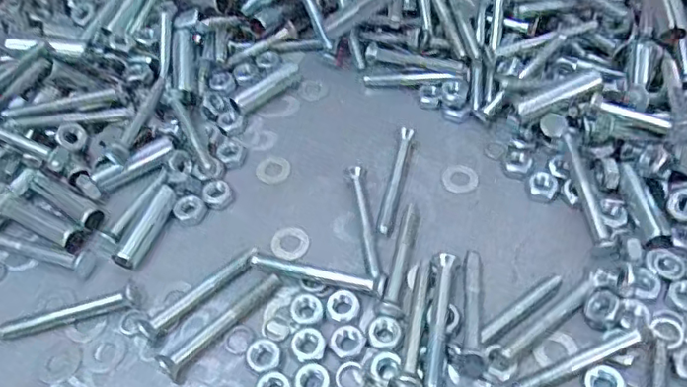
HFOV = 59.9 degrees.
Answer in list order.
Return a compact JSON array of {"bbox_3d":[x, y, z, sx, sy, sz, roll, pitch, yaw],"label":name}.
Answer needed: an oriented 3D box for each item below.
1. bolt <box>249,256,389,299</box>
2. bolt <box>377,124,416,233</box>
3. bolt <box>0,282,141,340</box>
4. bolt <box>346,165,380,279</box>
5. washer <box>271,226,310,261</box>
[{"bbox_3d":[-0.009,0.032,0.241,0.054,0.009,0.010,13,54,14],"label":"bolt"},{"bbox_3d":[0.024,-0.006,0.268,0.006,0.009,0.056,10,53,12],"label":"bolt"},{"bbox_3d":[-0.109,0.047,0.236,0.056,0.007,0.008,-12,52,-5],"label":"bolt"},{"bbox_3d":[0.009,0.012,0.256,0.006,0.008,0.057,-9,52,-2],"label":"bolt"},{"bbox_3d":[-0.023,0.021,0.256,0.016,0.004,0.017,-2,52,3],"label":"washer"}]

